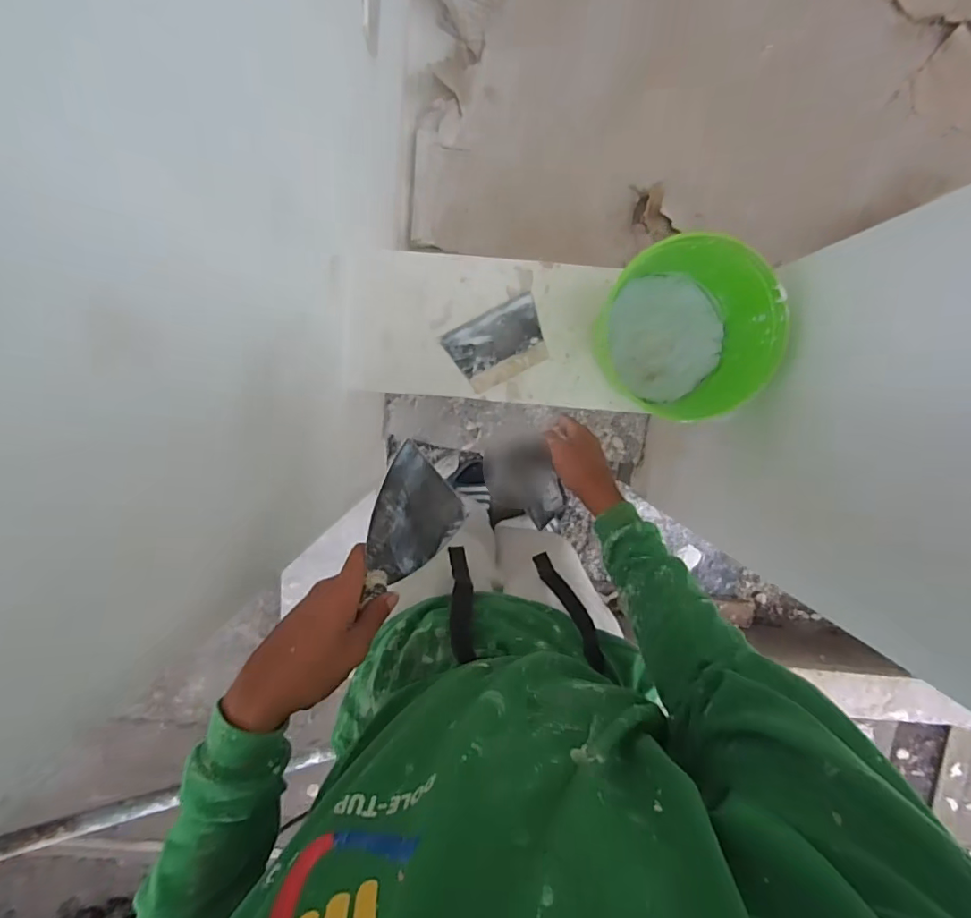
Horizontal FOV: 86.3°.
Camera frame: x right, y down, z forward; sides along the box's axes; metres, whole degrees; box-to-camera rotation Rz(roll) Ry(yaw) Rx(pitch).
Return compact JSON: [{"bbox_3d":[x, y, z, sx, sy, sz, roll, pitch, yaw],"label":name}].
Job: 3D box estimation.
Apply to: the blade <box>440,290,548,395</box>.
[{"bbox_3d":[0.020,-0.168,0.764,0.139,0.006,0.101,-26,100,2],"label":"blade"}]

